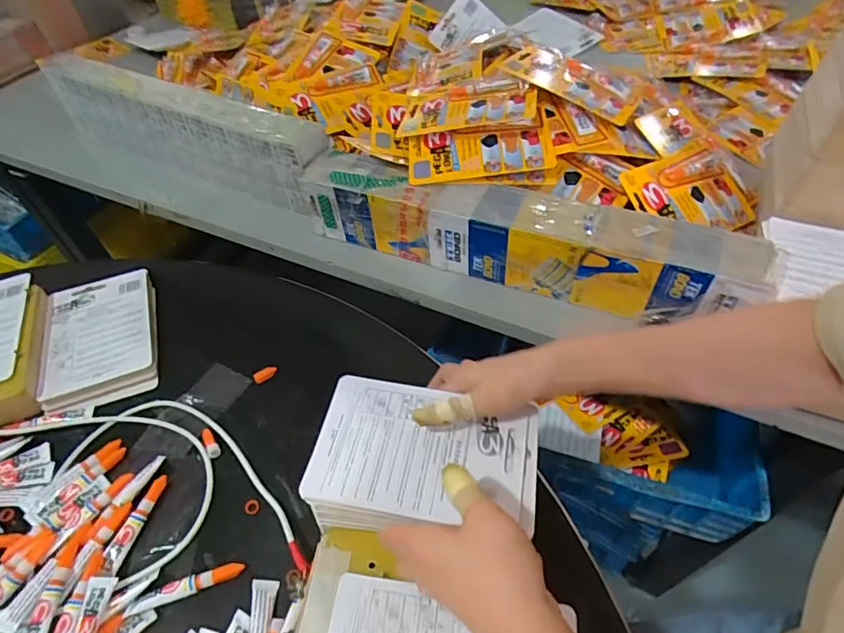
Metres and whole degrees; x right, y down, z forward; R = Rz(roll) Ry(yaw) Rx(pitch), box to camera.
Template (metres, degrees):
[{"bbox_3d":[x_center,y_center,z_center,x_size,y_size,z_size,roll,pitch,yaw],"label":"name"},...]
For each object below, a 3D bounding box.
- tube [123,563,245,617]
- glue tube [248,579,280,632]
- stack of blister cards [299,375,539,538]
[{"bbox_3d":[-0.185,0.211,0.393,0.086,0.006,0.015,-16,51,-10],"label":"tube"},{"bbox_3d":[-0.120,0.238,0.362,0.019,0.006,0.087,-4,50,0],"label":"glue tube"},{"bbox_3d":[0.002,0.112,0.404,0.173,0.024,0.116,6,51,8],"label":"stack of blister cards"}]

